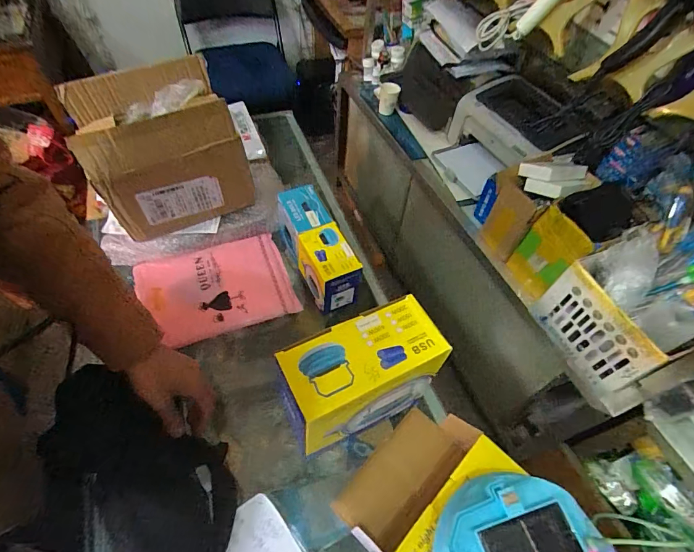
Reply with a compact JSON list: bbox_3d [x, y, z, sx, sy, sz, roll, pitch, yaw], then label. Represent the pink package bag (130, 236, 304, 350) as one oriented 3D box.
[{"bbox_3d":[-0.232,0.022,0.689,0.248,0.021,0.175,-16,57,-15],"label":"pink package bag"}]

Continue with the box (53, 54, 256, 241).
[{"bbox_3d":[-0.302,-0.207,0.659,0.228,0.209,0.151,-19,57,-17],"label":"box"}]

